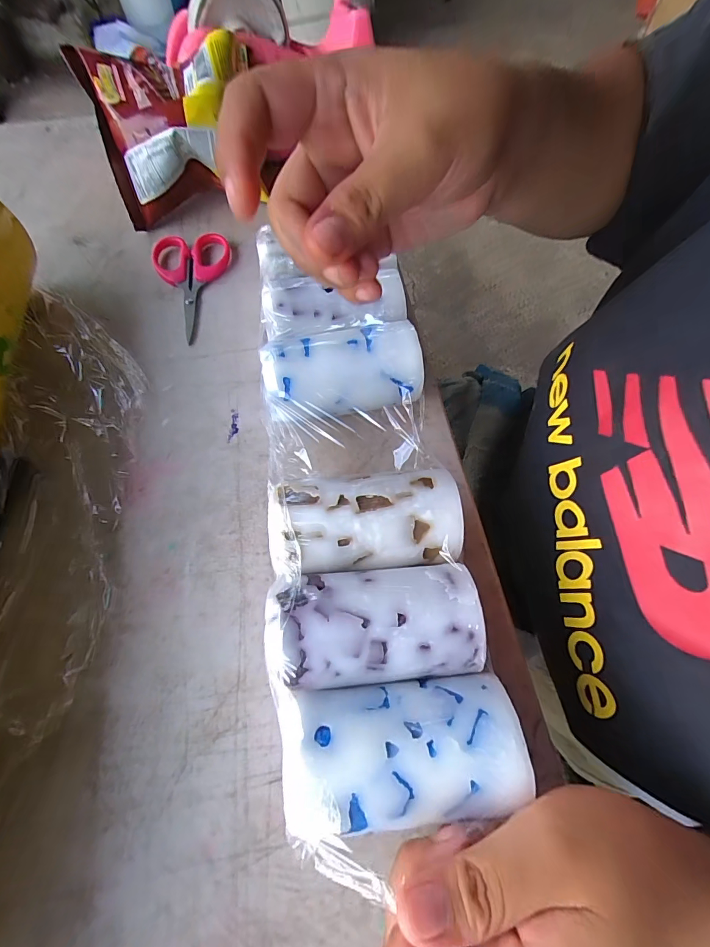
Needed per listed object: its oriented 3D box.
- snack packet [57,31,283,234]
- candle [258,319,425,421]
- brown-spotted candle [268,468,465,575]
[{"bbox_3d":[-0.138,-0.267,0.310,0.126,0.108,0.030,-9,26,5],"label":"snack packet"},{"bbox_3d":[-0.006,-0.056,0.251,0.093,0.050,0.051,-13,66,-6],"label":"candle"},{"bbox_3d":[0.006,0.027,0.214,0.094,0.050,0.052,-5,65,-2],"label":"brown-spotted candle"}]

